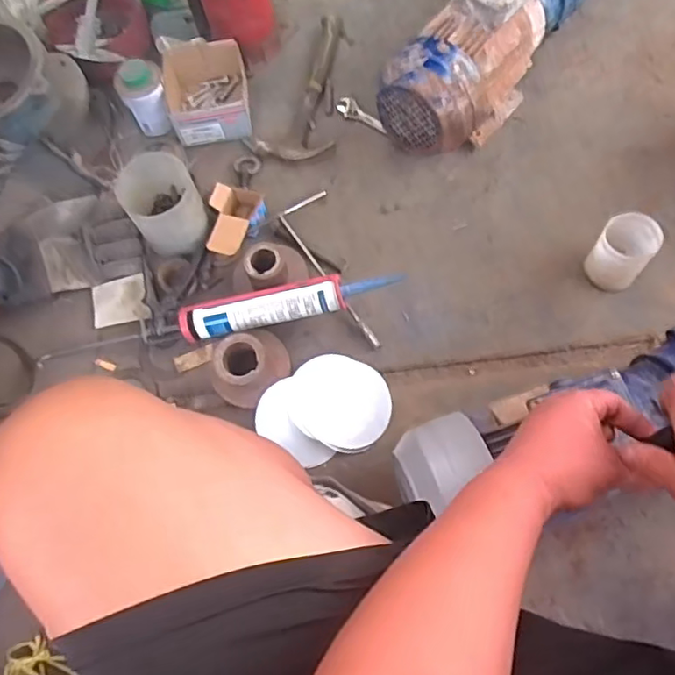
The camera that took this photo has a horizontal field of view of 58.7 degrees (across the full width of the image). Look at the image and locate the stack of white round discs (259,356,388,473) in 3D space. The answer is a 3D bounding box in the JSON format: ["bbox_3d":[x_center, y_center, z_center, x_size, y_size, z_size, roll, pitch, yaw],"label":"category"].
[{"bbox_3d":[0.003,0.088,0.853,0.143,0.016,0.129,27,70,11],"label":"stack of white round discs"}]

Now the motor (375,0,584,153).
[{"bbox_3d":[0.259,-0.506,0.962,0.159,0.224,0.475,32,77,15],"label":"motor"}]

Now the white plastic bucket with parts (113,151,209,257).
[{"bbox_3d":[-0.263,-0.198,0.930,0.110,0.110,0.124,-23,71,-4],"label":"white plastic bucket with parts"}]

